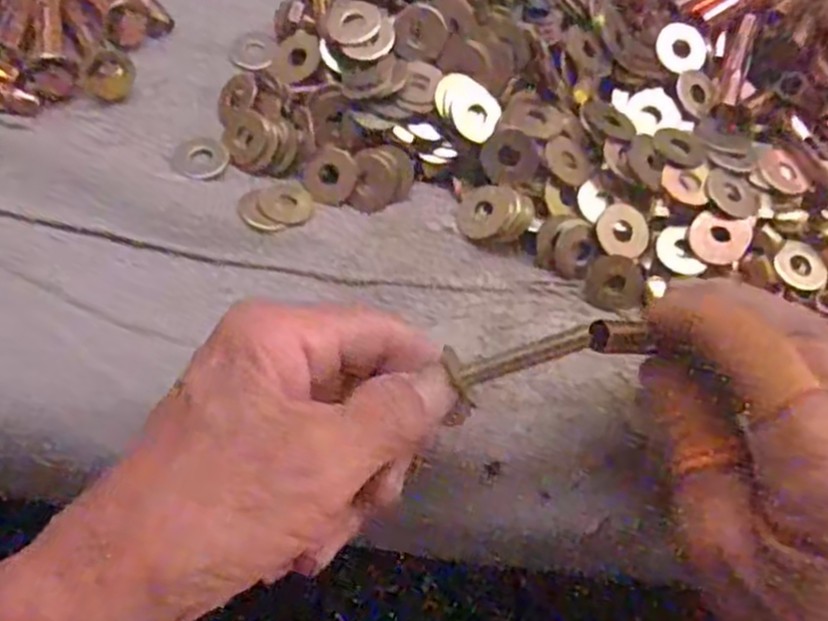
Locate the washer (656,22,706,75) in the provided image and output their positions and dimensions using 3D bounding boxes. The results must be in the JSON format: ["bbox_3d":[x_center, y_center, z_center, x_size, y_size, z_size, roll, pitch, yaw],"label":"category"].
[{"bbox_3d":[0.108,-0.106,0.317,0.020,0.004,0.020,0,88,-1],"label":"washer"}]

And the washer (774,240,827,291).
[{"bbox_3d":[0.146,-0.017,0.295,0.021,0.004,0.020,36,66,6],"label":"washer"}]

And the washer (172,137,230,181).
[{"bbox_3d":[-0.083,-0.060,0.307,0.020,0.004,0.019,1,63,-2],"label":"washer"}]

